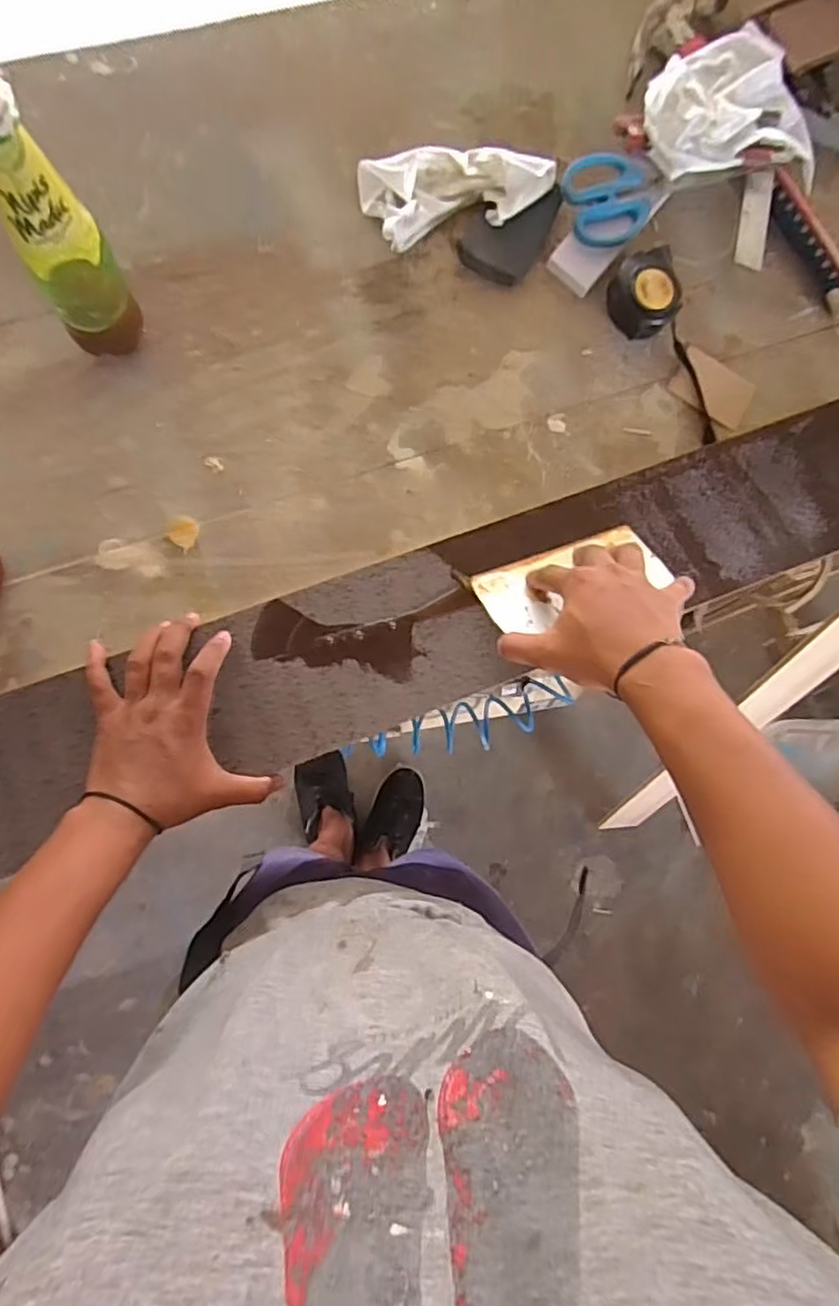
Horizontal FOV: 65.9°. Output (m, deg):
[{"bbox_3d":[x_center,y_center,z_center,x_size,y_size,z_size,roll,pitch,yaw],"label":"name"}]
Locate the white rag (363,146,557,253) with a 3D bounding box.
[{"bbox_3d":[0.033,-0.402,0.555,0.161,0.031,0.076,-13,88,-9],"label":"white rag"}]

